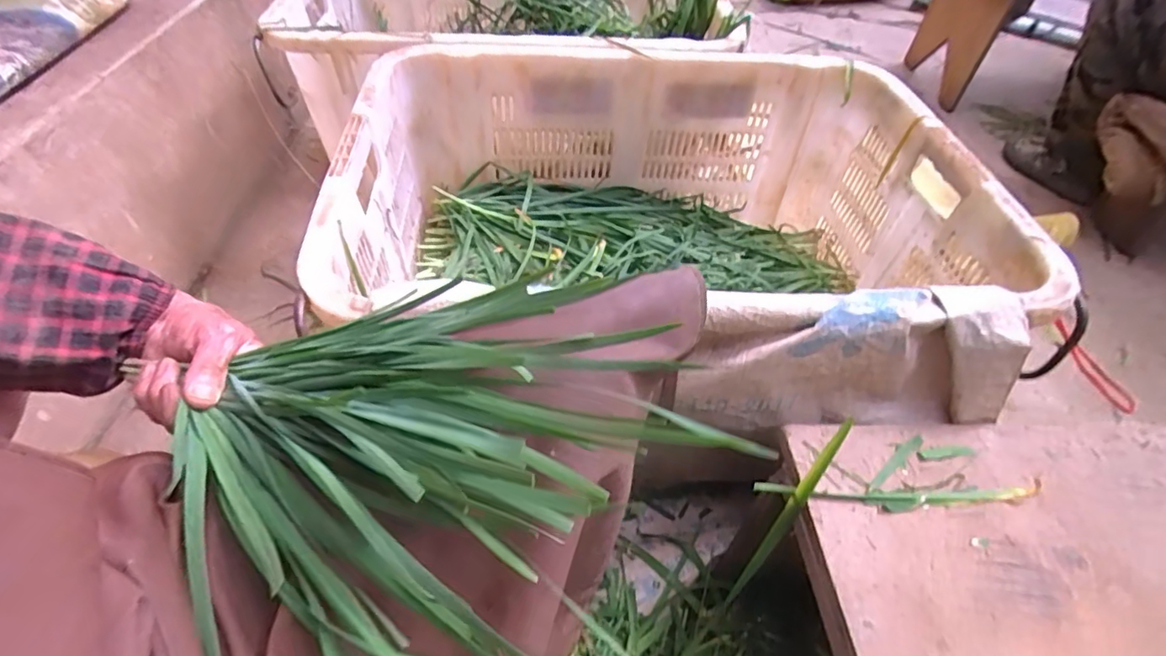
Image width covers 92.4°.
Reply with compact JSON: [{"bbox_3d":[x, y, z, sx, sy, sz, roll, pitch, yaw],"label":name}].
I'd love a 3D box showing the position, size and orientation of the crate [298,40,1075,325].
[{"bbox_3d":[0.093,-0.126,0.707,0.682,0.262,0.508,-1,49,-4],"label":"crate"}]

